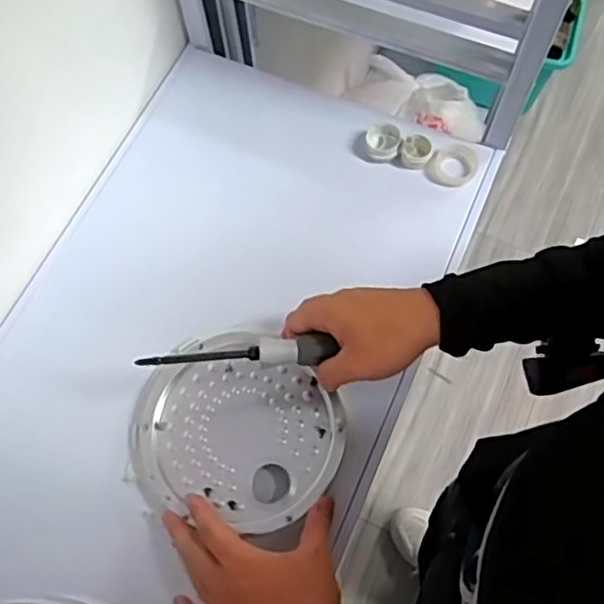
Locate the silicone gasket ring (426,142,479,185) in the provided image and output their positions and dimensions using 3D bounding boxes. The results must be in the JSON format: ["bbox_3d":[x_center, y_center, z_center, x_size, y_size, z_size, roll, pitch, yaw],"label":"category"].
[{"bbox_3d":[0.166,-0.152,0.690,0.052,0.023,0.048,17,69,8],"label":"silicone gasket ring"}]

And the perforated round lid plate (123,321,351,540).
[{"bbox_3d":[-0.059,0.112,0.583,0.189,0.028,0.174,0,67,1],"label":"perforated round lid plate"}]

